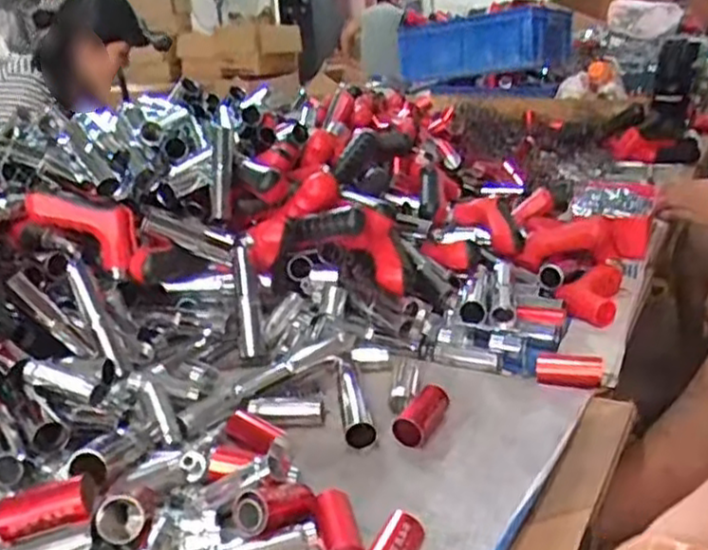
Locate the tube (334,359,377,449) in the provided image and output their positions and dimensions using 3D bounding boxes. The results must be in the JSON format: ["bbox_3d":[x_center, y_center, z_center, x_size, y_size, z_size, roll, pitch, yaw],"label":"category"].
[{"bbox_3d":[-0.003,0.118,0.676,0.023,0.022,0.129,-6,22,-7],"label":"tube"}]

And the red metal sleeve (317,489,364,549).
[{"bbox_3d":[-0.011,0.183,0.508,0.025,0.024,0.064,-6,22,-7],"label":"red metal sleeve"}]

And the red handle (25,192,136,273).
[{"bbox_3d":[-0.296,-0.057,0.787,0.129,0.059,0.046,26,23,-3],"label":"red handle"}]

